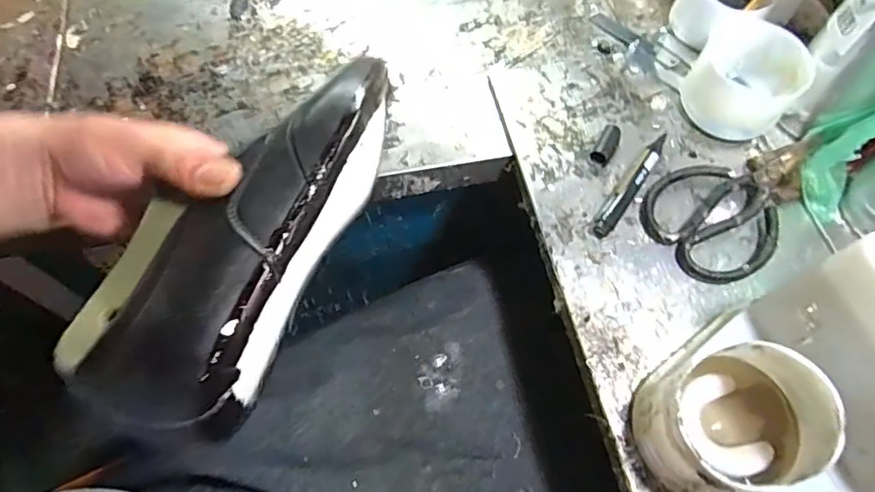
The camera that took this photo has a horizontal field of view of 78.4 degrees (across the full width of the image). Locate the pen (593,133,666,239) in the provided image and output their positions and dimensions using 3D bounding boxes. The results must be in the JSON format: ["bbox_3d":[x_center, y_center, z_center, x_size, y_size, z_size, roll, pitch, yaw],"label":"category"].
[{"bbox_3d":[0.170,-0.056,0.472,0.018,0.018,0.117,33,66,15],"label":"pen"}]

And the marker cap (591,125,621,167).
[{"bbox_3d":[0.155,-0.091,0.491,0.019,0.013,0.041,26,65,11],"label":"marker cap"}]

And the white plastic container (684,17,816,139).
[{"bbox_3d":[0.281,-0.149,0.497,0.087,0.066,0.100,30,66,13],"label":"white plastic container"}]

